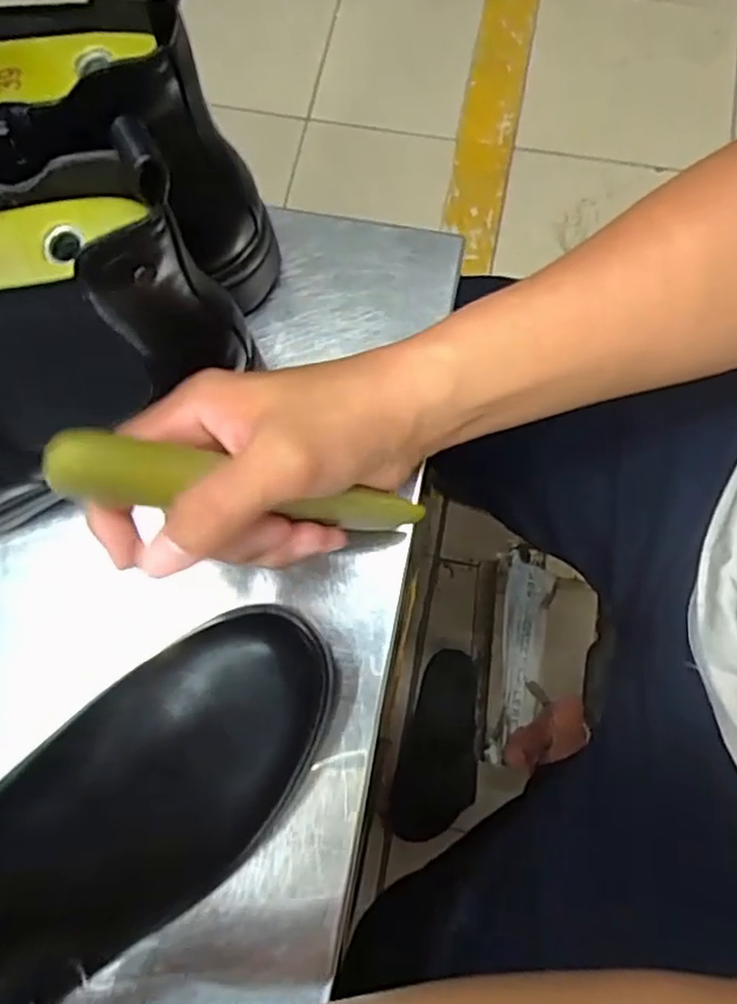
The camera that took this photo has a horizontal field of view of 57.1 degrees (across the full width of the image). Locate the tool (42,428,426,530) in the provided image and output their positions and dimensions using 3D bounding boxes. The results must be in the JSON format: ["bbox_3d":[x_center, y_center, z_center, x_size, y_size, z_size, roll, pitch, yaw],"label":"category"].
[{"bbox_3d":[-0.044,-0.005,0.274,0.159,0.019,0.021,9,76,-34],"label":"tool"}]

